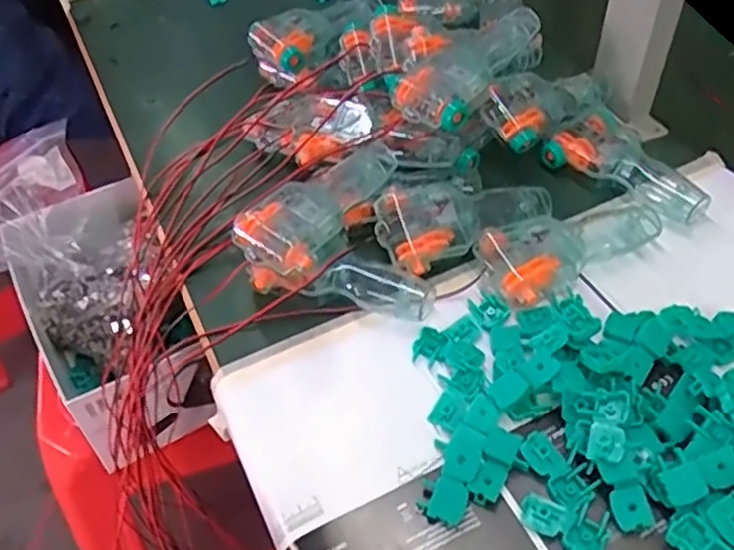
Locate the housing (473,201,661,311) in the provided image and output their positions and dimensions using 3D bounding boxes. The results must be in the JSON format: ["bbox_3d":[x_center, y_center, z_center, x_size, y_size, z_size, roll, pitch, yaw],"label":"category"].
[{"bbox_3d":[0.135,-0.022,0.466,0.124,0.026,0.057,-22,50,-17],"label":"housing"}]

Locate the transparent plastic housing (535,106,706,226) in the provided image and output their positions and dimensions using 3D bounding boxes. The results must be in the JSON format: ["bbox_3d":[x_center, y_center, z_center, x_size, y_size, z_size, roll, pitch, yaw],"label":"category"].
[{"bbox_3d":[0.197,-0.080,0.513,0.064,0.030,0.119,-35,55,-26],"label":"transparent plastic housing"}]

